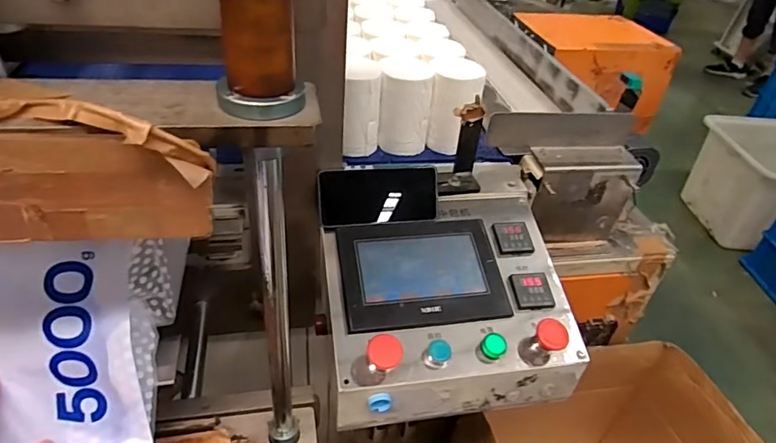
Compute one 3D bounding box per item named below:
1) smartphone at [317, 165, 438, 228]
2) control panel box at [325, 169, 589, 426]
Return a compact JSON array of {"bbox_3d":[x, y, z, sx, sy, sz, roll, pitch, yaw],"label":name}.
[{"bbox_3d":[-0.010,-0.034,0.669,0.159,0.074,0.009,-4,7,-11],"label":"smartphone"},{"bbox_3d":[0.069,0.082,0.688,0.311,0.140,0.310,-4,39,-13],"label":"control panel box"}]

